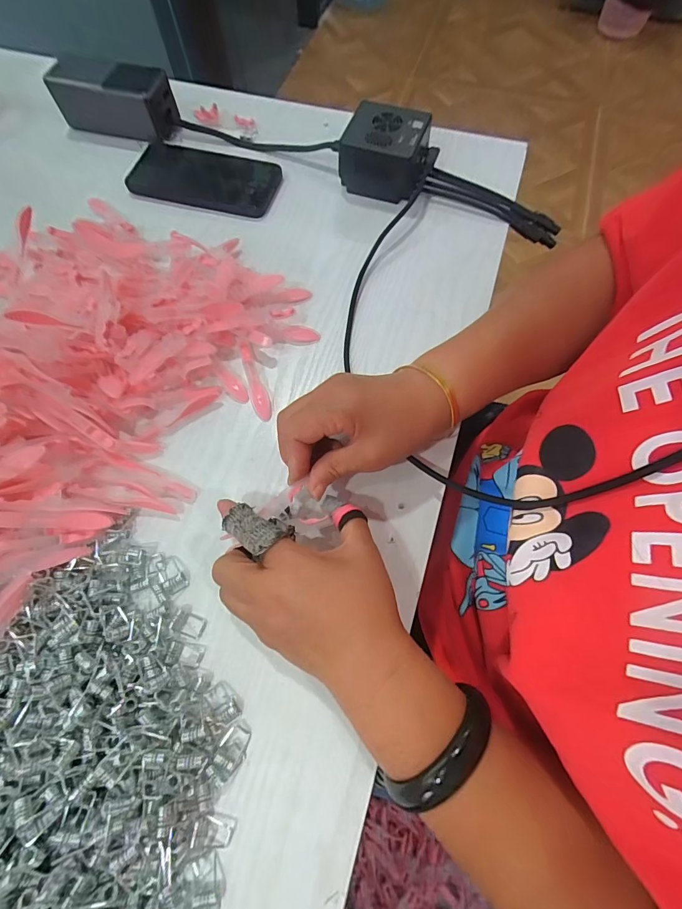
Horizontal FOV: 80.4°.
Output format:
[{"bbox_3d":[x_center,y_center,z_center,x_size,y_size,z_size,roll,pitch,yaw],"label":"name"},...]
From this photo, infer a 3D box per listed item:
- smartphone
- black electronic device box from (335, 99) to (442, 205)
[{"bbox_3d":[-0.145,-0.299,0.434,0.160,0.010,0.081,13,68,5],"label":"smartphone"},{"bbox_3d":[0.049,-0.307,0.414,0.085,0.052,0.067,21,69,9],"label":"black electronic device box"}]

